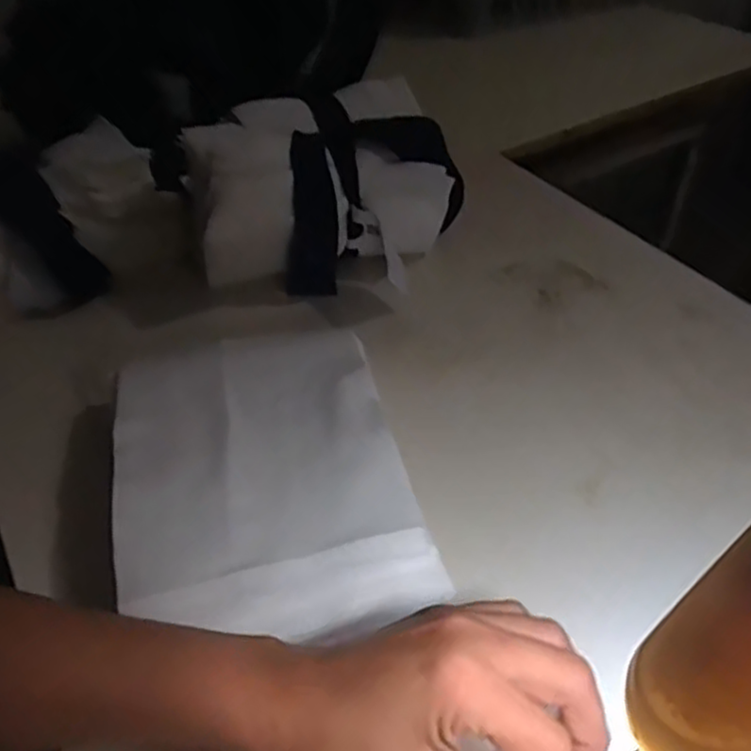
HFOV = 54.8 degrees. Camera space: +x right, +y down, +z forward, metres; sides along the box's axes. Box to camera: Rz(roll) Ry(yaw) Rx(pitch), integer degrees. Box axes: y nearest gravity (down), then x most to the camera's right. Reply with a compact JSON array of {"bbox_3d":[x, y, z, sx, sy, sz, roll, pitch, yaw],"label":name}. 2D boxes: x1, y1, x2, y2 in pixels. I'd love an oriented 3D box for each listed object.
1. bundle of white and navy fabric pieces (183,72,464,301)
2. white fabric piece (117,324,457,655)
[{"bbox_3d":[-0.039,-0.141,0.569,0.208,0.120,0.116,-1,42,-1],"label":"bundle of white and navy fabric pieces"},{"bbox_3d":[-0.066,0.057,0.410,0.151,0.042,0.204,-13,44,-13],"label":"white fabric piece"}]

